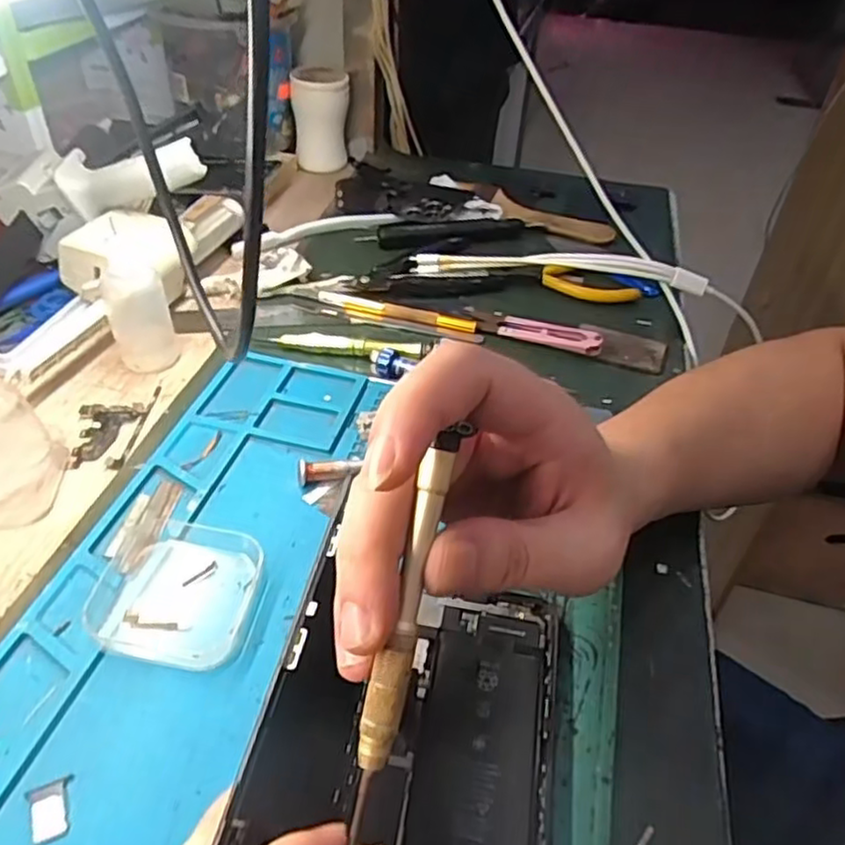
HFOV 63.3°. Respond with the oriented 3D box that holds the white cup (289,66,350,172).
[{"bbox_3d":[-0.097,-0.295,0.660,0.051,0.084,0.047,1,42,-3],"label":"white cup"}]

